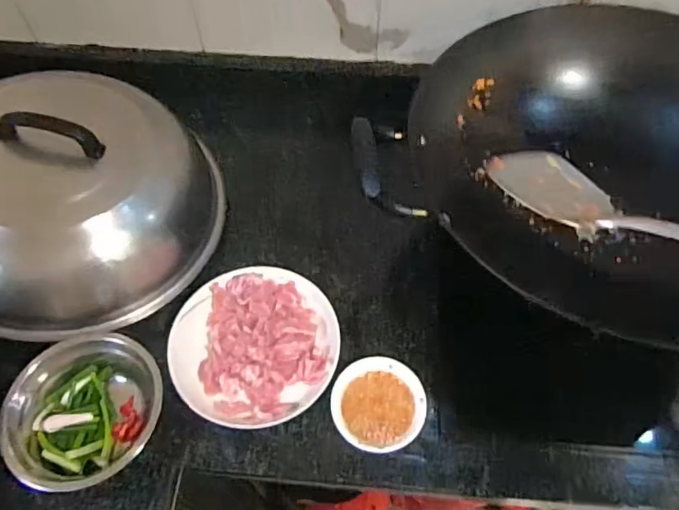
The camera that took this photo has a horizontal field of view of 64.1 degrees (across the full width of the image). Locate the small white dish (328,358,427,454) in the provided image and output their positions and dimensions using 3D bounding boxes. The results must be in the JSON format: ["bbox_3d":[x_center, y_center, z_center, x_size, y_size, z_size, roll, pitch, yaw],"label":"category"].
[{"bbox_3d":[0.041,0.157,0.576,0.095,0.024,0.099,0,58,1],"label":"small white dish"}]

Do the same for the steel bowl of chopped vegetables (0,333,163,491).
[{"bbox_3d":[-0.260,0.157,0.560,0.153,0.066,0.143,0,58,1],"label":"steel bowl of chopped vegetables"}]

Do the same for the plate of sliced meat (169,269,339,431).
[{"bbox_3d":[-0.094,0.097,0.609,0.178,0.027,0.181,0,58,1],"label":"plate of sliced meat"}]

